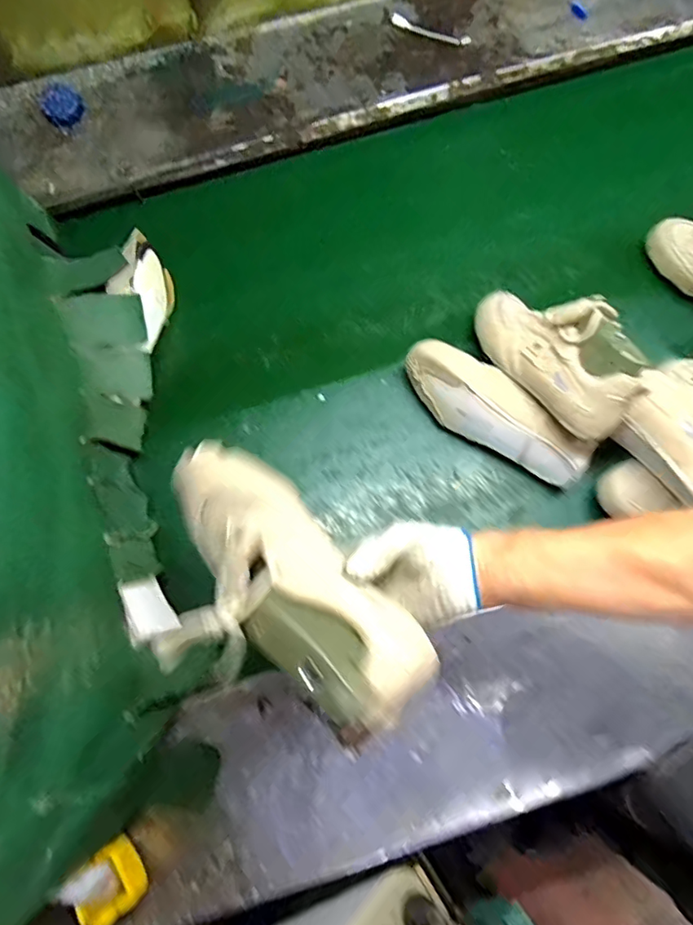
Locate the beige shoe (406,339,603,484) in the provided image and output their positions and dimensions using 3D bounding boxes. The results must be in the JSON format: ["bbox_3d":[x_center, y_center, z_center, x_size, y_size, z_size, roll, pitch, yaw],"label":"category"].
[{"bbox_3d":[0.204,-0.071,0.731,0.275,0.077,0.084,33,78,10],"label":"beige shoe"}]

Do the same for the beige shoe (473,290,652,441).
[{"bbox_3d":[0.262,-0.160,0.698,0.116,0.101,0.273,-30,48,-6],"label":"beige shoe"}]

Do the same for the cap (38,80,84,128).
[{"bbox_3d":[-0.458,-0.576,0.861,0.062,0.015,0.074,-38,77,-8],"label":"cap"}]

